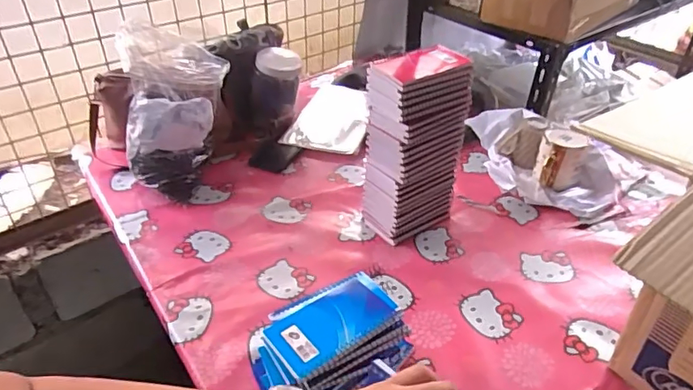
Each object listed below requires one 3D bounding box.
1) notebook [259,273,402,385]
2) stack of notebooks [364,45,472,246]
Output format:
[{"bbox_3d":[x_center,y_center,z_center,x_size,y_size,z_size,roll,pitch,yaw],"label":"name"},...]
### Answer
[{"bbox_3d":[-0.014,0.143,0.587,0.145,0.018,0.087,-26,44,-30],"label":"notebook"},{"bbox_3d":[0.104,-0.076,0.832,0.154,0.278,0.098,-22,42,-26],"label":"stack of notebooks"}]

